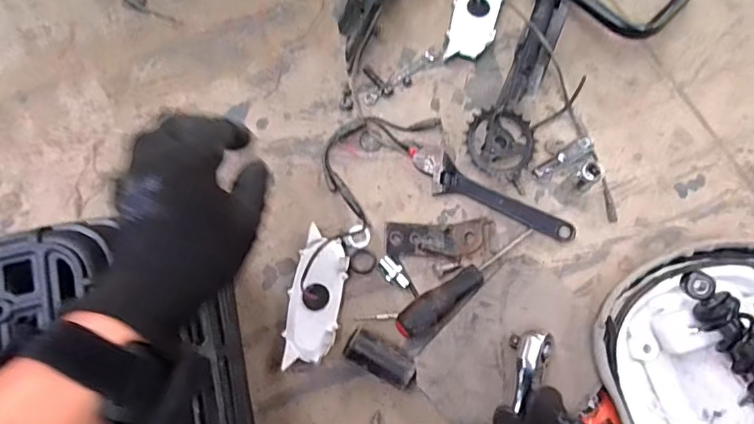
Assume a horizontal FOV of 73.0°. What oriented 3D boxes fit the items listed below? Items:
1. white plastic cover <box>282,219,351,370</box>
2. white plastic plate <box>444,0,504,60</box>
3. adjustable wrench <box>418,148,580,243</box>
[{"bbox_3d":[-0.065,0.092,0.547,0.054,0.022,0.137,11,75,1],"label":"white plastic cover"},{"bbox_3d":[0.127,-0.254,0.632,0.055,0.015,0.137,16,80,4],"label":"white plastic plate"},{"bbox_3d":[0.130,-0.013,0.583,0.195,0.018,0.044,31,76,6],"label":"adjustable wrench"}]

